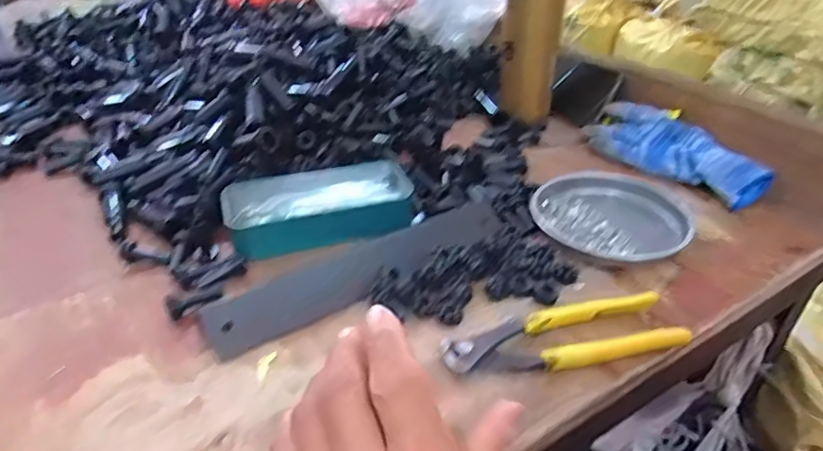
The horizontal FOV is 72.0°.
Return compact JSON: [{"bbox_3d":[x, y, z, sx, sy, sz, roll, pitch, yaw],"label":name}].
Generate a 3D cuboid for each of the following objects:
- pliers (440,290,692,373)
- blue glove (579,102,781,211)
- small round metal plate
[{"bbox_3d":[0.101,0.074,0.382,0.164,0.020,0.050,-3,36,-9],"label":"pliers"},{"bbox_3d":[0.267,-0.075,0.582,0.184,0.037,0.078,30,44,32],"label":"blue glove"},{"bbox_3d":[0.174,-0.006,0.498,0.126,0.025,0.128,2,36,-1],"label":"small round metal plate"}]

